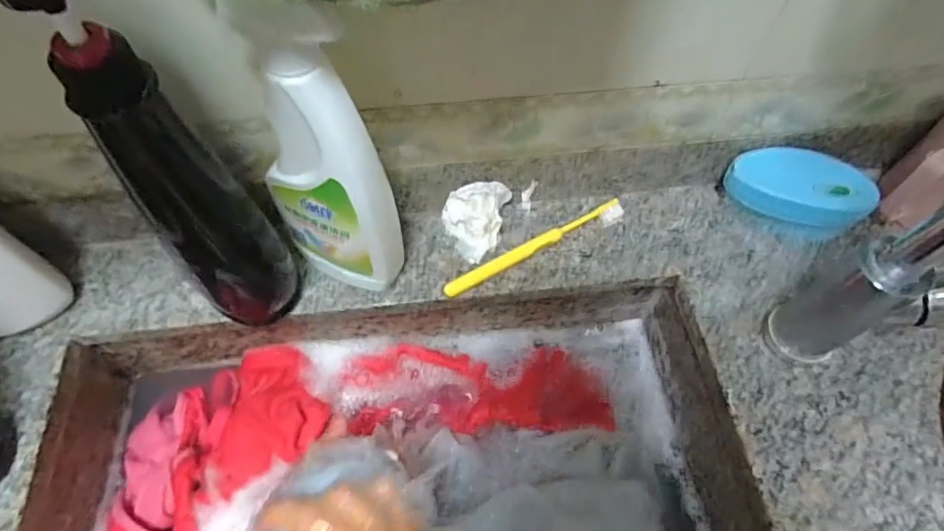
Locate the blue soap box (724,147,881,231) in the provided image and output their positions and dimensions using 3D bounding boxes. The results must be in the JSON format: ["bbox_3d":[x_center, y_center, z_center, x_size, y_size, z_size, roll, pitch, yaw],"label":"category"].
[{"bbox_3d":[0.277,-0.059,0.466,0.115,0.050,0.069,10,60,4],"label":"blue soap box"}]

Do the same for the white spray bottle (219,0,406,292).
[{"bbox_3d":[-0.098,-0.058,0.356,0.085,0.229,0.043,29,63,14],"label":"white spray bottle"}]

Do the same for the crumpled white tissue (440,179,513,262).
[{"bbox_3d":[0.001,-0.041,0.461,0.051,0.044,0.061,13,61,6],"label":"crumpled white tissue"}]

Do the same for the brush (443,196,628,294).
[{"bbox_3d":[0.057,-0.016,0.465,0.176,0.012,0.016,-25,64,-15],"label":"brush"}]

